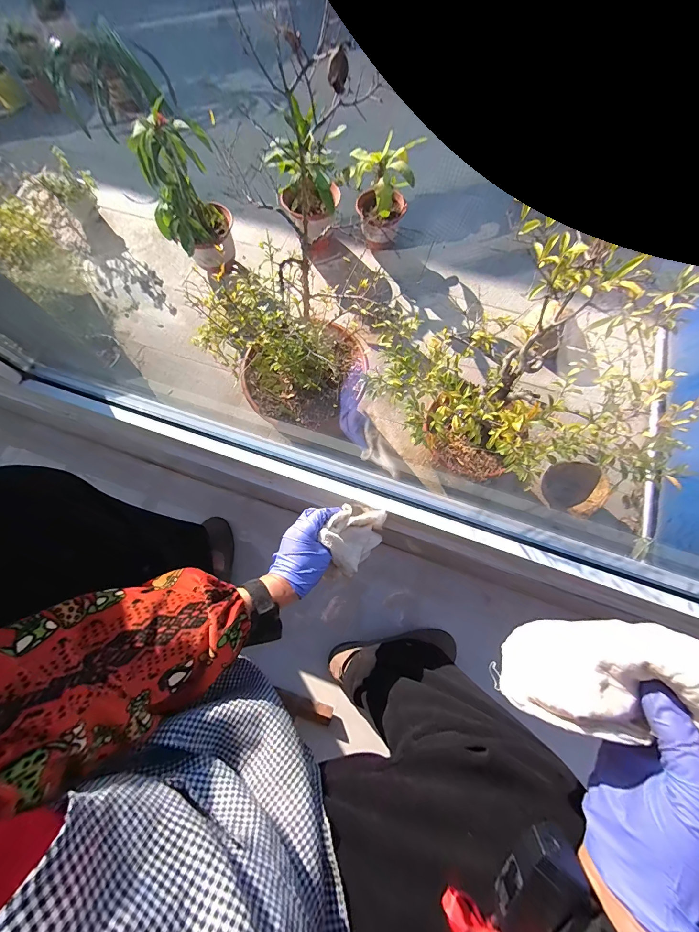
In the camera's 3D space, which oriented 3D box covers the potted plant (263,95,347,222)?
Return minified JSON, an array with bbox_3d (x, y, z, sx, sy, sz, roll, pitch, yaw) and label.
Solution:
[{"bbox_3d":[-0.144,-1.019,1.188,0.230,0.302,0.181,21,73,8],"label":"potted plant"}]

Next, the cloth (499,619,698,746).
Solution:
[{"bbox_3d":[0.186,0.145,0.229,0.047,0.156,0.072,20,65,-40],"label":"cloth"}]

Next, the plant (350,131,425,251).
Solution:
[{"bbox_3d":[0.122,-0.996,1.290,0.250,0.309,0.213,7,71,3],"label":"plant"}]

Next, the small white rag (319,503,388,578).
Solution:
[{"bbox_3d":[0.007,0.104,0.510,0.074,0.094,0.108,25,73,9],"label":"small white rag"}]

